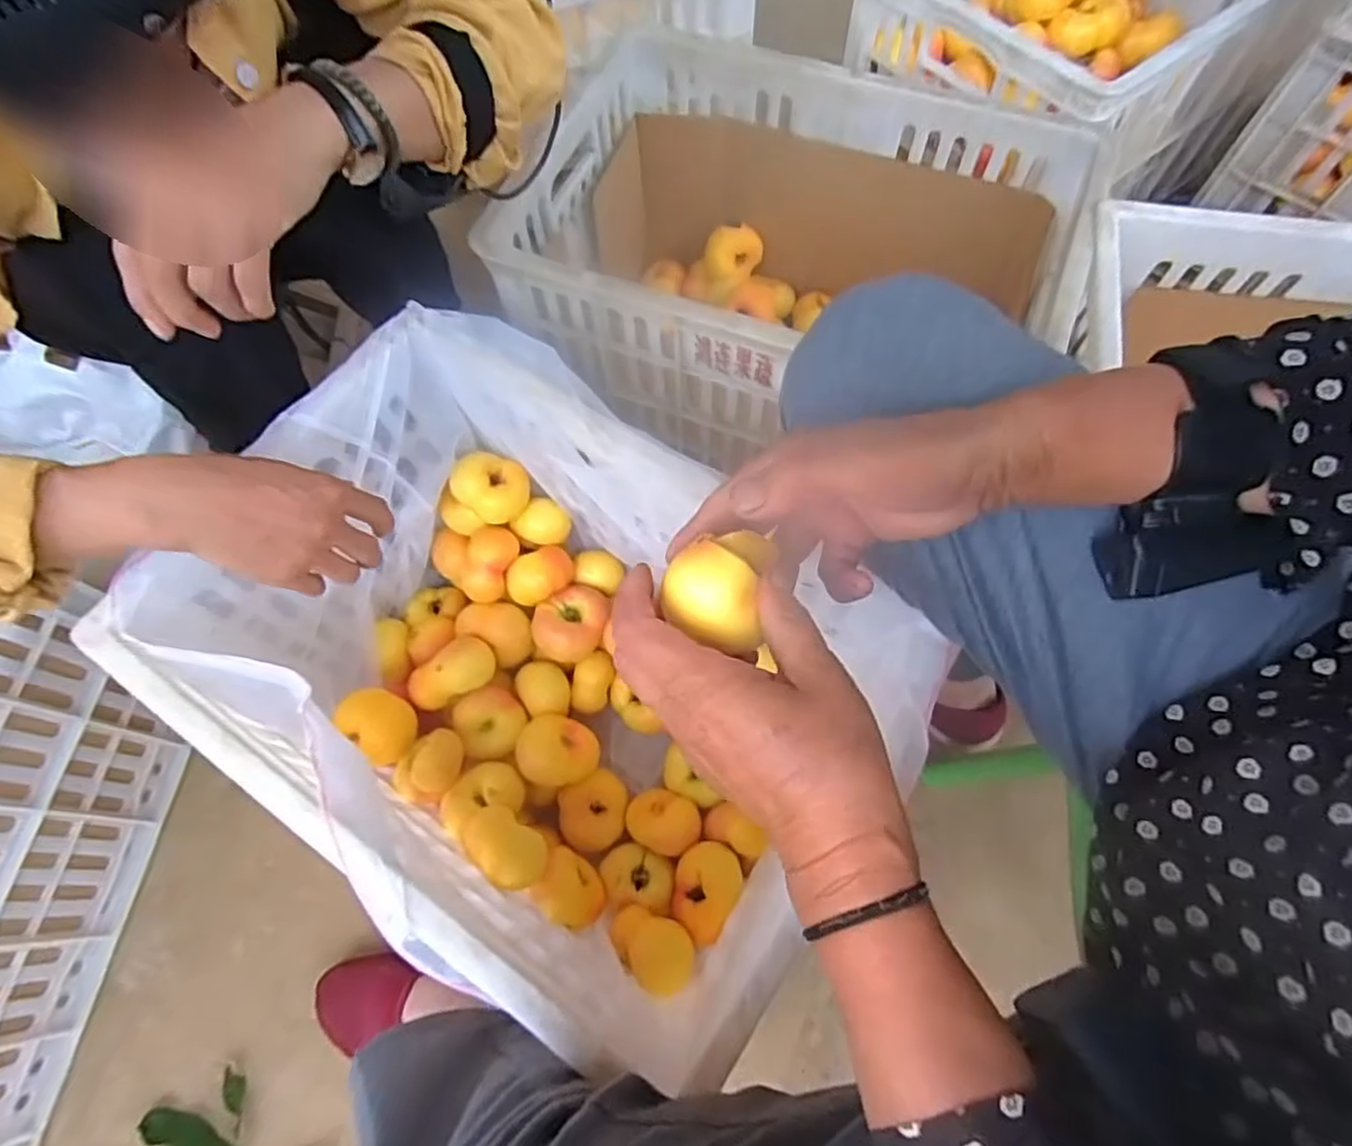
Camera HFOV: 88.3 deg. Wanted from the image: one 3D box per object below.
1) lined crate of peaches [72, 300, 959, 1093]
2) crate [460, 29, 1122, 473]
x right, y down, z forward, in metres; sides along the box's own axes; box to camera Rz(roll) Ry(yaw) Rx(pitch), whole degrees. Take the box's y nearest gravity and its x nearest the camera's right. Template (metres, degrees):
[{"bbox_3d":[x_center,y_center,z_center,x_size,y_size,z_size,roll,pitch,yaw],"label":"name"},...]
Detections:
[{"bbox_3d":[-0.103,0.081,0.585,0.498,0.264,0.353,33,73,15],"label":"lined crate of peaches"},{"bbox_3d":[0.117,-0.302,0.739,0.510,0.265,0.349,13,69,8],"label":"crate"}]

